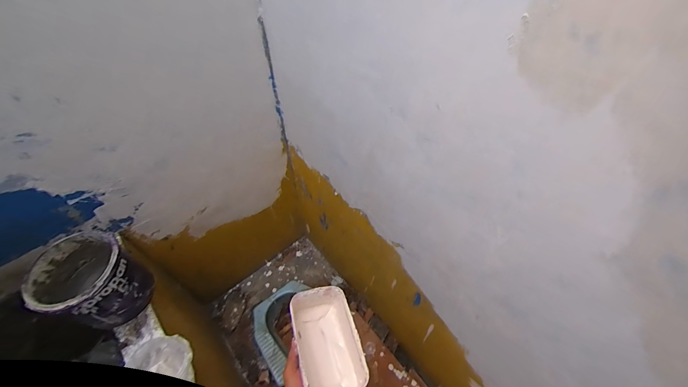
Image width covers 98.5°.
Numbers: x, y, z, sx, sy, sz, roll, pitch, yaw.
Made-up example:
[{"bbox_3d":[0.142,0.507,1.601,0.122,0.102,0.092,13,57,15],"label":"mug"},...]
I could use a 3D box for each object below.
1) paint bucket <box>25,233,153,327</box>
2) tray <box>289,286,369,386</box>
[{"bbox_3d":[-0.601,0.215,0.719,0.181,0.183,0.171,0,52,0],"label":"paint bucket"},{"bbox_3d":[-0.030,0.279,0.561,0.107,0.081,0.188,-14,53,-11],"label":"tray"}]

